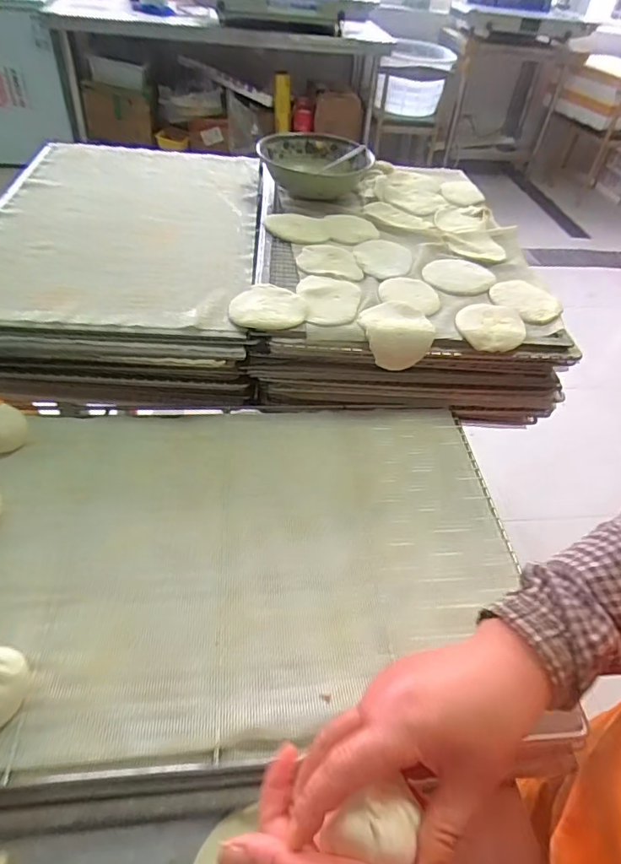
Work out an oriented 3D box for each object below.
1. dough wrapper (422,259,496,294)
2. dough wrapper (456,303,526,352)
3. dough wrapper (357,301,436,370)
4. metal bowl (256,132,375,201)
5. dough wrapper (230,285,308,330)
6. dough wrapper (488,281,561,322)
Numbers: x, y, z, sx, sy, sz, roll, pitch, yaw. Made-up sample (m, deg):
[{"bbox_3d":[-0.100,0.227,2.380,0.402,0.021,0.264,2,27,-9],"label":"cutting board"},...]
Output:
[{"bbox_3d":[0.211,-0.224,0.722,0.094,0.004,0.091,24,48,16],"label":"dough wrapper"},{"bbox_3d":[0.228,-0.137,0.638,0.083,0.009,0.090,17,46,9],"label":"dough wrapper"},{"bbox_3d":[0.106,-0.123,0.631,0.089,0.041,0.084,18,46,11],"label":"dough wrapper"},{"bbox_3d":[0.011,-0.464,0.887,0.188,0.058,0.188,3,45,-4],"label":"metal bowl"},{"bbox_3d":[-0.053,-0.155,0.626,0.091,0.017,0.086,3,45,-4],"label":"dough wrapper"},{"bbox_3d":[0.295,-0.183,0.684,0.091,0.006,0.089,32,50,22],"label":"dough wrapper"}]

